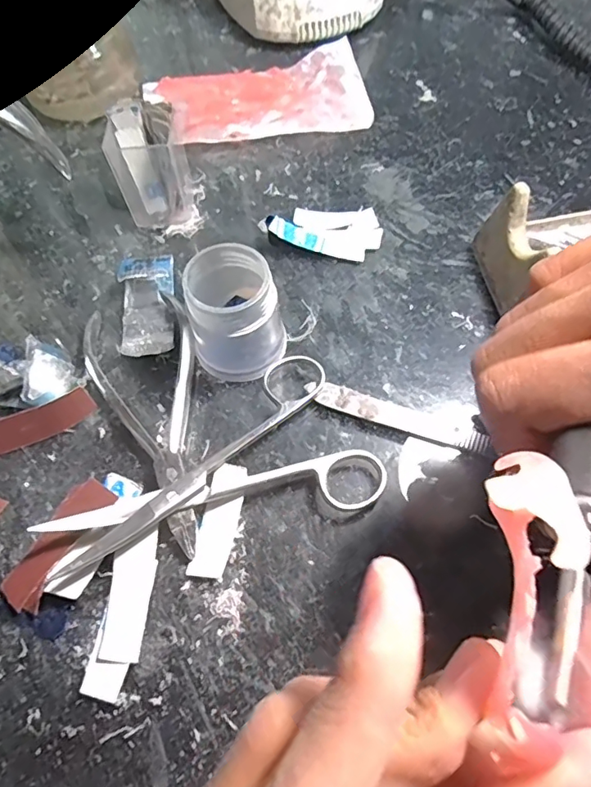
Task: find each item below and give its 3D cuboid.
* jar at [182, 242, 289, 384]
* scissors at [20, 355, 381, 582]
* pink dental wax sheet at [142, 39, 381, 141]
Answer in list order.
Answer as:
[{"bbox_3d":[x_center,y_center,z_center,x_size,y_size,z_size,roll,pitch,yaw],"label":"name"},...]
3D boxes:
[{"bbox_3d":[-0.026,-0.035,0.234,0.039,0.051,0.041,0,63,1],"label":"jar"},{"bbox_3d":[-0.034,0.035,0.214,0.131,0.021,0.074,-25,65,-12],"label":"scissors"},{"bbox_3d":[-0.025,-0.195,0.335,0.139,0.016,0.074,-7,63,-3],"label":"pink dental wax sheet"}]

